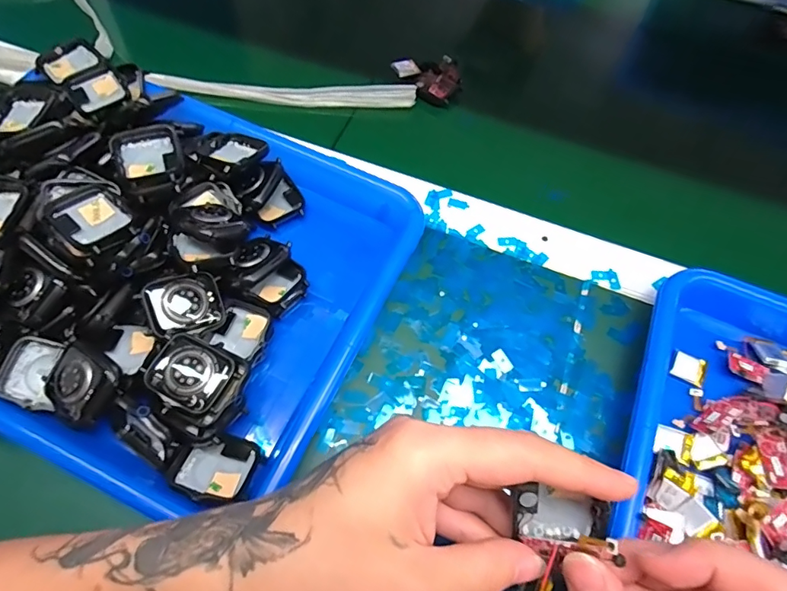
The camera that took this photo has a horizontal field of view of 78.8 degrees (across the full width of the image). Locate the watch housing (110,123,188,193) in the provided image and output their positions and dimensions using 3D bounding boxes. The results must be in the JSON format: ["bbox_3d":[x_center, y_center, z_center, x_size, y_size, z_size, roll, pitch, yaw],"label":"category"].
[{"bbox_3d":[-0.157,-0.087,0.310,0.041,0.014,0.051,-23,67,-14],"label":"watch housing"}]

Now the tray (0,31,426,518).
[{"bbox_3d":[-0.169,-0.030,0.309,0.321,0.064,0.245,22,64,8],"label":"tray"}]

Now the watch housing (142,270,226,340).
[{"bbox_3d":[-0.124,0.006,0.285,0.040,0.008,0.038,-22,88,-33],"label":"watch housing"}]

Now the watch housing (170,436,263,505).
[{"bbox_3d":[-0.100,0.098,0.273,0.039,0.011,0.036,17,64,6],"label":"watch housing"}]

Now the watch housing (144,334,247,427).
[{"bbox_3d":[-0.111,0.047,0.267,0.050,0.007,0.040,29,68,-1],"label":"watch housing"}]

